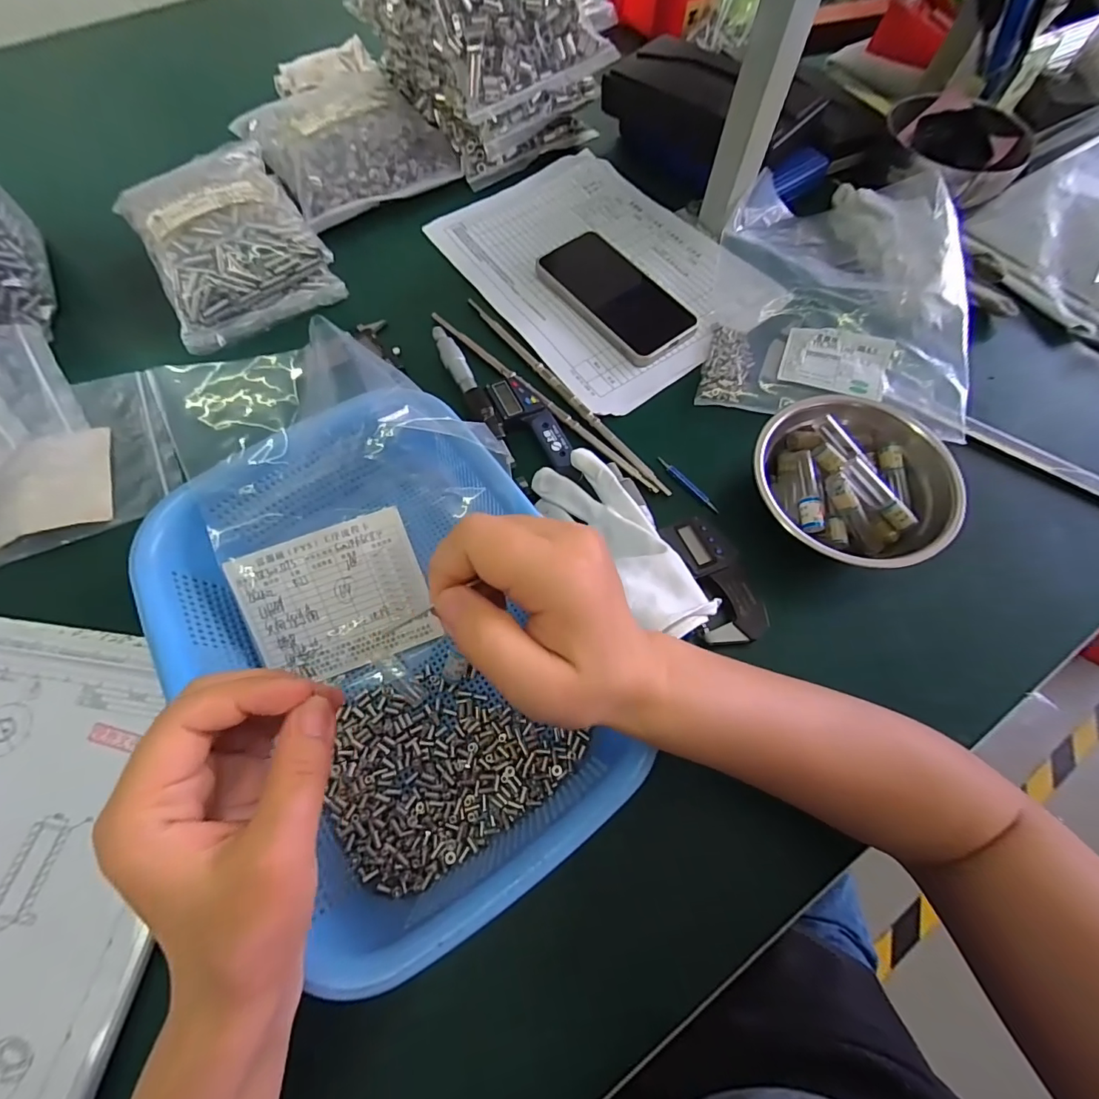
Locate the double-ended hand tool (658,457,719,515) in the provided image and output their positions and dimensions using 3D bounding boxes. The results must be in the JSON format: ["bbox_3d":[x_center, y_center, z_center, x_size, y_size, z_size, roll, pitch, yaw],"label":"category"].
[{"bbox_3d":[0.105,-0.050,0.360,0.006,0.004,0.062,-37,72,-15],"label":"double-ended hand tool"}]

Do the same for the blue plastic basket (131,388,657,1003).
[{"bbox_3d":[-0.088,0.050,0.271,0.205,0.066,0.278,-27,69,-11],"label":"blue plastic basket"}]

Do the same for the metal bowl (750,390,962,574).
[{"bbox_3d":[0.199,-0.044,0.317,0.124,0.046,0.113,0,66,0],"label":"metal bowl"}]

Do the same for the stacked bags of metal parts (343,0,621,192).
[{"bbox_3d":[-0.072,-0.519,0.473,0.155,0.143,0.242,-31,70,-13],"label":"stacked bags of metal parts"}]

